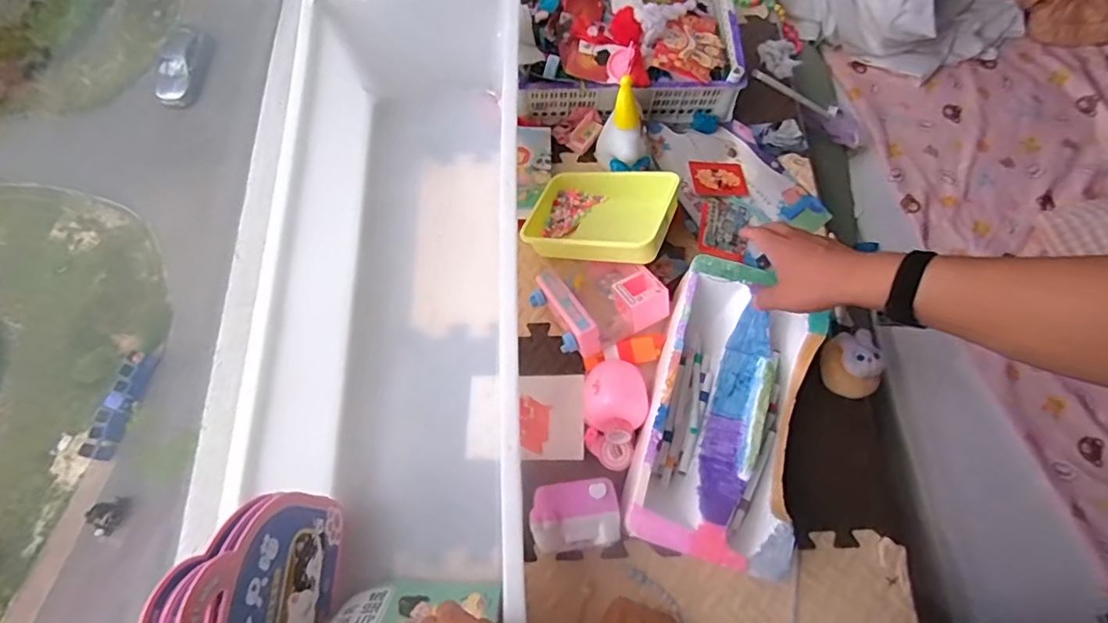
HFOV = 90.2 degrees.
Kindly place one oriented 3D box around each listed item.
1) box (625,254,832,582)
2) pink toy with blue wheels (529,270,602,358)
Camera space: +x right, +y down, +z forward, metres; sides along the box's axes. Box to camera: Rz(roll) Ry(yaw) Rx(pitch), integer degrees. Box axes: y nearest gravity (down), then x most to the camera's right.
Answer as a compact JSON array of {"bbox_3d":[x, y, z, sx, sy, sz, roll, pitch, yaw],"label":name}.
[{"bbox_3d":[0.203,0.116,0.651,0.168,0.083,0.328,17,69,6],"label":"box"},{"bbox_3d":[0.010,0.006,0.715,0.046,0.039,0.129,-29,52,-12],"label":"pink toy with blue wheels"}]

